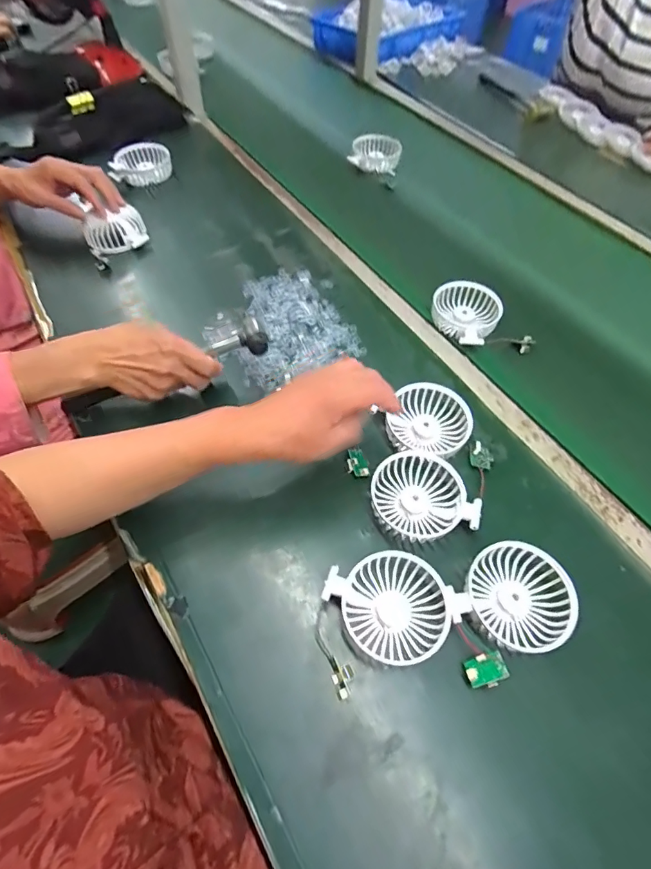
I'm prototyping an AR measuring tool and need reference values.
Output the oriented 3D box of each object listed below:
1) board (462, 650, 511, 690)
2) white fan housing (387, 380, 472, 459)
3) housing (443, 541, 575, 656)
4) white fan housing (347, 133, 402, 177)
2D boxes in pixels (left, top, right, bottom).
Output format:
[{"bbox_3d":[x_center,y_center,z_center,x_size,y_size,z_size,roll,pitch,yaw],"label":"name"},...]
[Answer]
[{"bbox_3d":[0.131,0.193,0.367,0.032,0.007,0.024,-23,42,10],"label":"board"},{"bbox_3d":[0.112,-0.017,0.493,0.086,0.026,0.076,8,57,3],"label":"white fan housing"},{"bbox_3d":[0.167,0.146,0.400,0.088,0.029,0.097,40,65,21],"label":"housing"},{"bbox_3d":[0.087,-0.515,0.826,0.100,0.034,0.081,2,56,-2],"label":"white fan housing"}]

